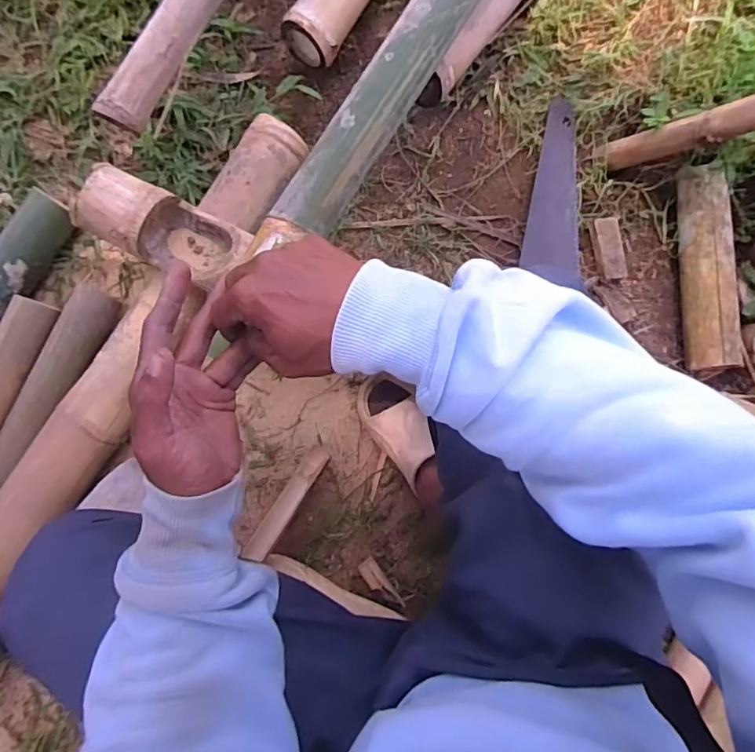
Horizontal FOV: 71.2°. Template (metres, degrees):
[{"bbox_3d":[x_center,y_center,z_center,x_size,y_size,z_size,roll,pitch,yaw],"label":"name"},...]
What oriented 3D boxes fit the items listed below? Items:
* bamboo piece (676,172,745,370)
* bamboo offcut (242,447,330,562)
[{"bbox_3d":[0.456,-0.151,0.731,0.059,0.053,0.271,-2,84,3],"label":"bamboo piece"},{"bbox_3d":[-0.121,0.172,0.709,0.030,0.015,0.169,33,87,6],"label":"bamboo offcut"}]

